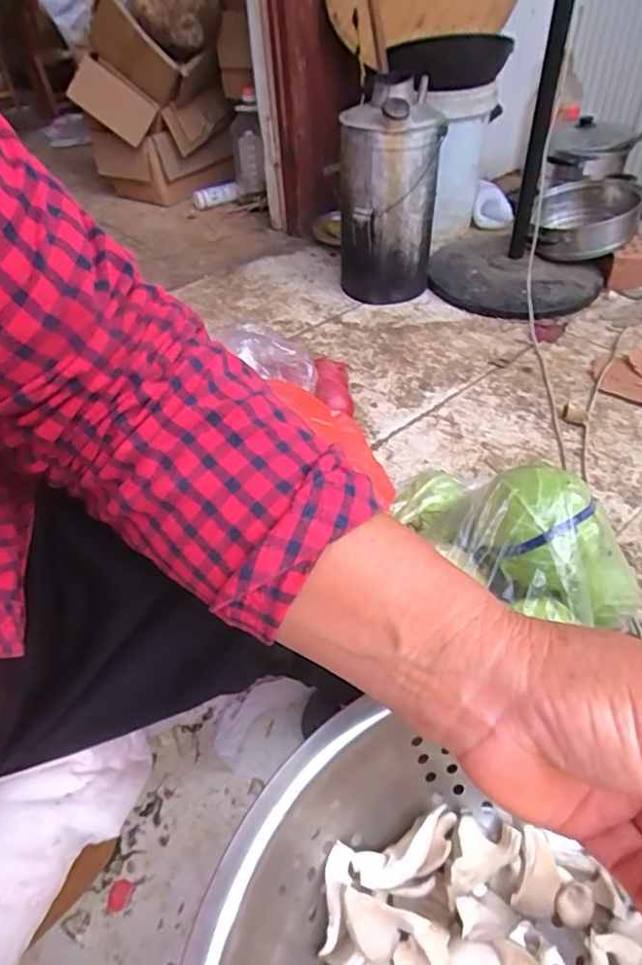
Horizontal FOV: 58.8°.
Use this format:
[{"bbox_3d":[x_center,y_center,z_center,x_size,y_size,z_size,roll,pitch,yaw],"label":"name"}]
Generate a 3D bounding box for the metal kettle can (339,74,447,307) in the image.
[{"bbox_3d":[0.151,-0.630,1.297,0.213,0.439,0.208,-1,45,3],"label":"metal kettle can"}]

